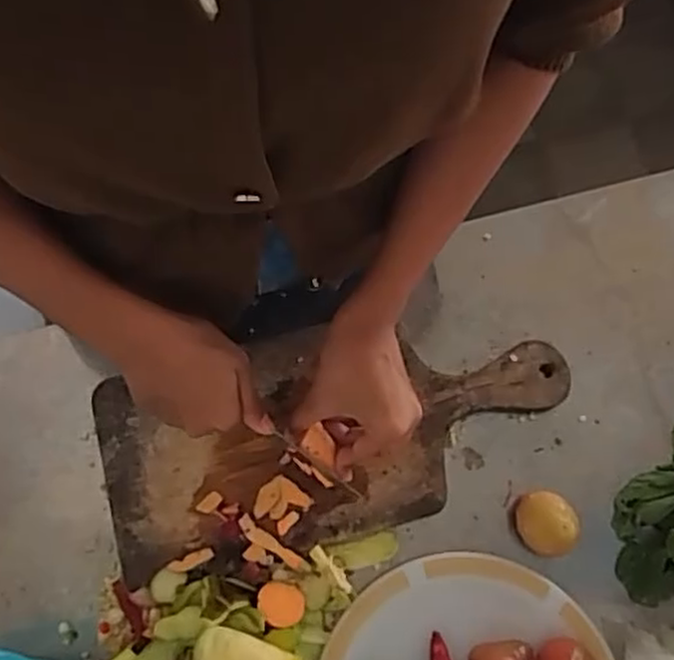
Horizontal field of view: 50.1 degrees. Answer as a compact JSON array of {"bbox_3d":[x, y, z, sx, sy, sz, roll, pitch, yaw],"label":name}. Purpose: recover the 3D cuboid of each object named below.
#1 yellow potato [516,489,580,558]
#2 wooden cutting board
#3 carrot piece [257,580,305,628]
[{"bbox_3d":[0.157,0.147,0.549,0.037,0.042,0.046,4,74,0],"label":"yellow potato"},{"bbox_3d":[0.003,0.074,0.564,0.368,0.027,0.162,-13,75,-6],"label":"wooden cutting board"},{"bbox_3d":[-0.041,0.200,0.528,0.032,0.010,0.030,-2,74,-2],"label":"carrot piece"}]

